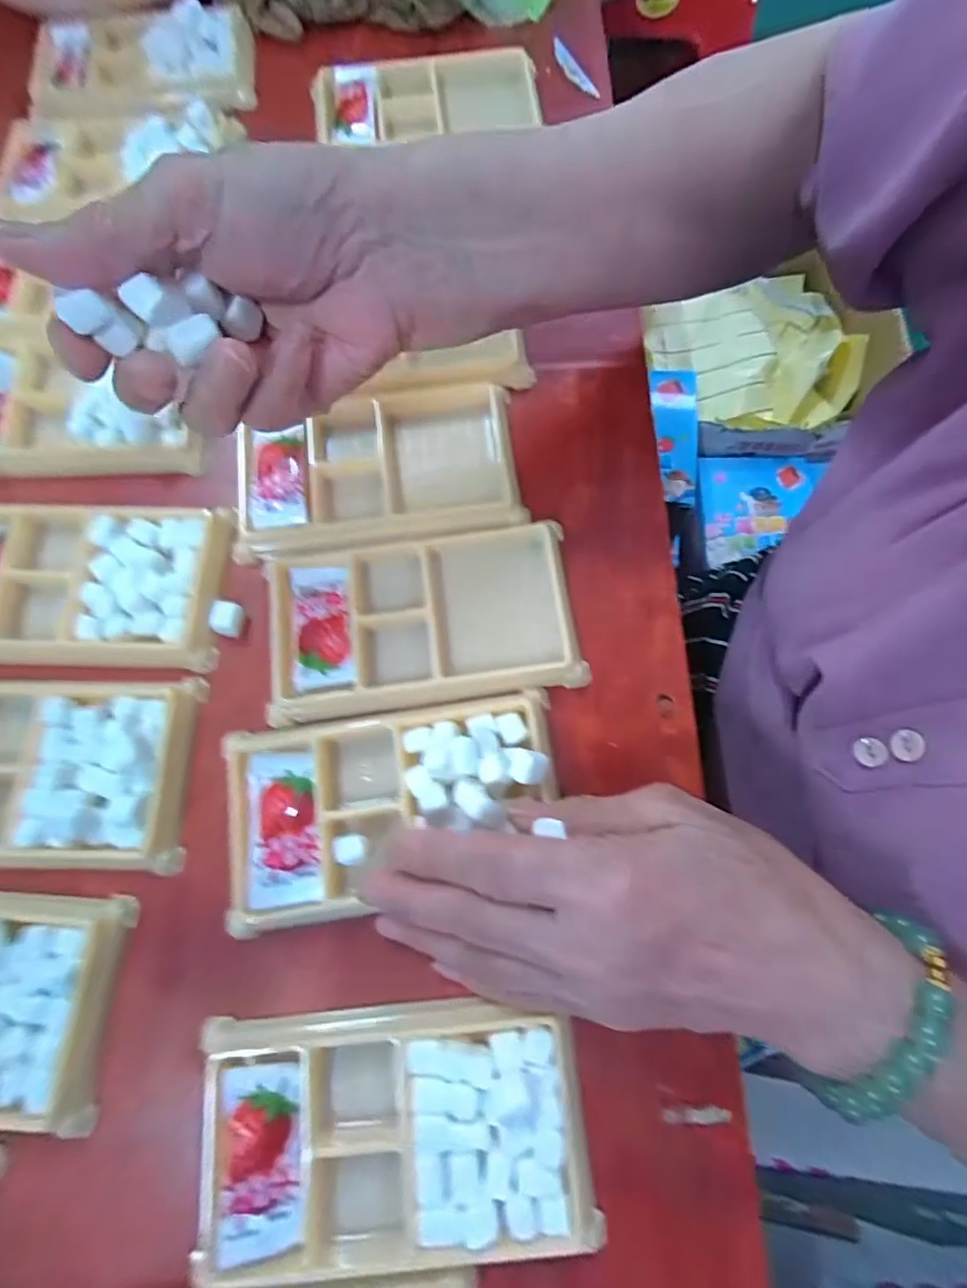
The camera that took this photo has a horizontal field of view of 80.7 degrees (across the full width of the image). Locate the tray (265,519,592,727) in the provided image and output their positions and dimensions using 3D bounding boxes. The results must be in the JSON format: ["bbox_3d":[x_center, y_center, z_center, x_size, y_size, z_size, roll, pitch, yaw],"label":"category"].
[{"bbox_3d":[-0.028,-0.013,0.254,0.135,0.010,0.078,-6,75,-3],"label":"tray"}]

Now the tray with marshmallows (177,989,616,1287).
[{"bbox_3d":[-0.031,0.171,0.199,0.130,0.017,0.074,-4,74,-2],"label":"tray with marshmallows"}]

